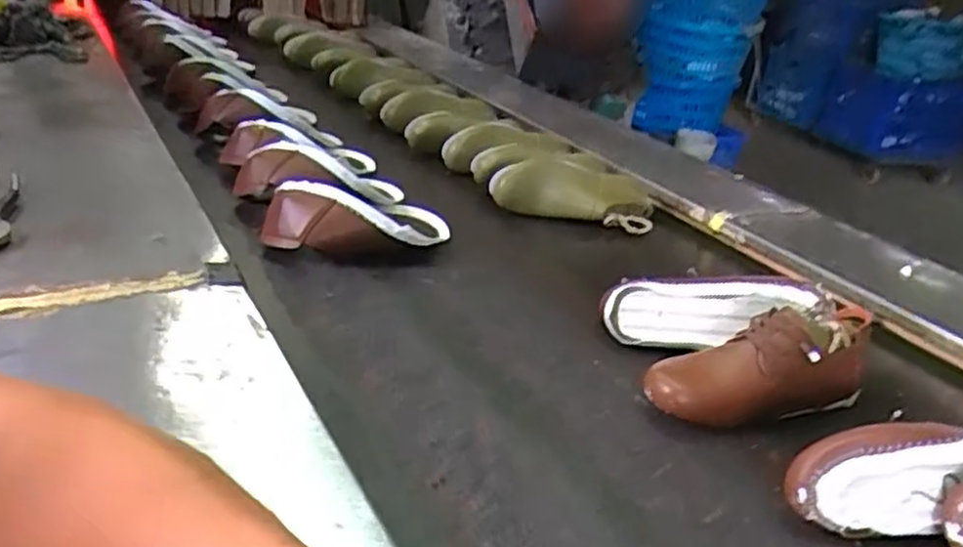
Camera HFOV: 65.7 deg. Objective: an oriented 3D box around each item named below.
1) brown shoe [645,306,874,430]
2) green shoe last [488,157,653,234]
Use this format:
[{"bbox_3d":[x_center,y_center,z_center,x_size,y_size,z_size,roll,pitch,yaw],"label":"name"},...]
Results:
[{"bbox_3d":[0.259,0.082,0.679,0.231,0.082,0.068,-2,27,-20],"label":"brown shoe"},{"bbox_3d":[0.129,-0.119,1.073,0.227,0.067,0.087,7,25,-2],"label":"green shoe last"}]

